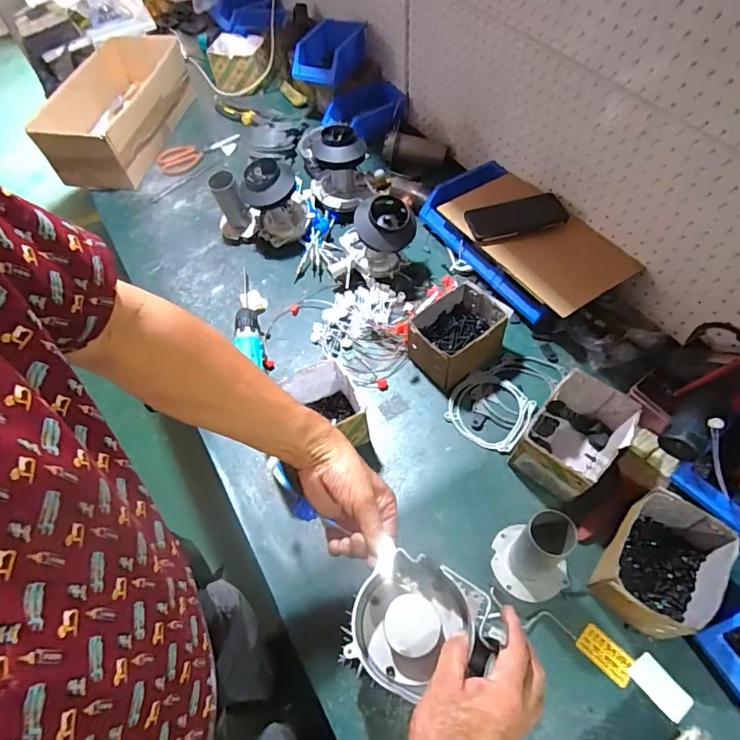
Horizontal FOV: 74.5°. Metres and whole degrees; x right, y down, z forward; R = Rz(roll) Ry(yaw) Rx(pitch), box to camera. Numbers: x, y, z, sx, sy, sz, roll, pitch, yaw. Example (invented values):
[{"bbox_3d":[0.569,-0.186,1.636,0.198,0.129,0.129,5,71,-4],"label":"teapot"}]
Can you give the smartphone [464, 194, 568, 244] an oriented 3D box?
[{"bbox_3d":[0.262,-0.272,0.868,0.170,0.009,0.087,-11,57,-3],"label":"smartphone"}]

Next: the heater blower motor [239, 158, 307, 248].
[{"bbox_3d":[-0.188,-0.329,0.958,0.111,0.135,0.102,-16,58,-7],"label":"heater blower motor"}]

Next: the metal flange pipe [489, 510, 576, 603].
[{"bbox_3d":[0.200,0.224,0.592,0.089,0.127,0.095,-2,57,3],"label":"metal flange pipe"}]

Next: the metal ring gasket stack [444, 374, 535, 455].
[{"bbox_3d":[0.190,0.063,0.772,0.121,0.007,0.122,31,64,22],"label":"metal ring gasket stack"}]

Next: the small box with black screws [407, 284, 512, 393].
[{"bbox_3d":[0.143,-0.059,0.800,0.148,0.099,0.116,-33,61,-16],"label":"small box with black screws"}]

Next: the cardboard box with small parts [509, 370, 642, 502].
[{"bbox_3d":[0.288,0.097,0.693,0.113,0.092,0.149,35,66,23],"label":"cardboard box with small parts"}]

